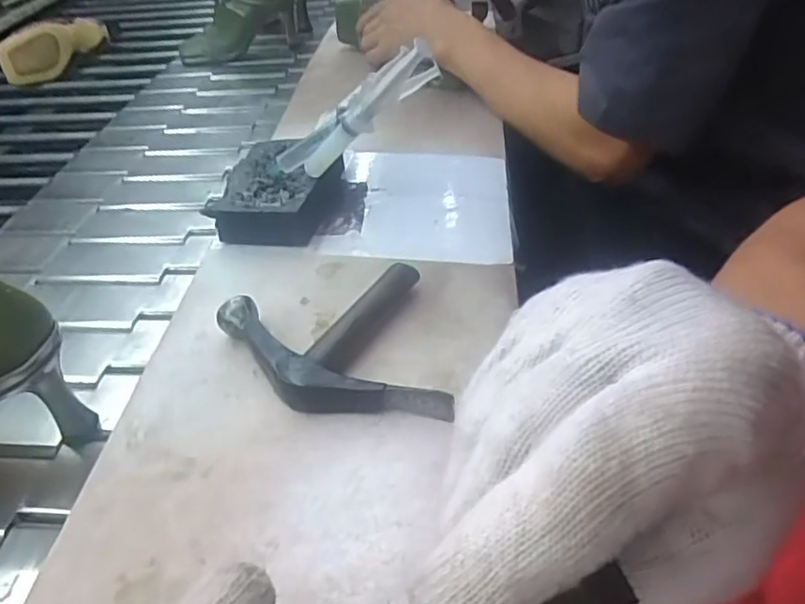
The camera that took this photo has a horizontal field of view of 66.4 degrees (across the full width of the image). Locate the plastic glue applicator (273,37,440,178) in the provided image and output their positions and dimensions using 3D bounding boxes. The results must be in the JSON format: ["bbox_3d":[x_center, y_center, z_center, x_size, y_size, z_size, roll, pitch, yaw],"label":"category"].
[{"bbox_3d":[-0.040,-0.138,0.469,0.176,0.033,0.030,-20,21,47],"label":"plastic glue applicator"}]

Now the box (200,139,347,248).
[{"bbox_3d":[-0.102,-0.098,0.537,0.099,0.039,0.122,2,41,7],"label":"box"}]

